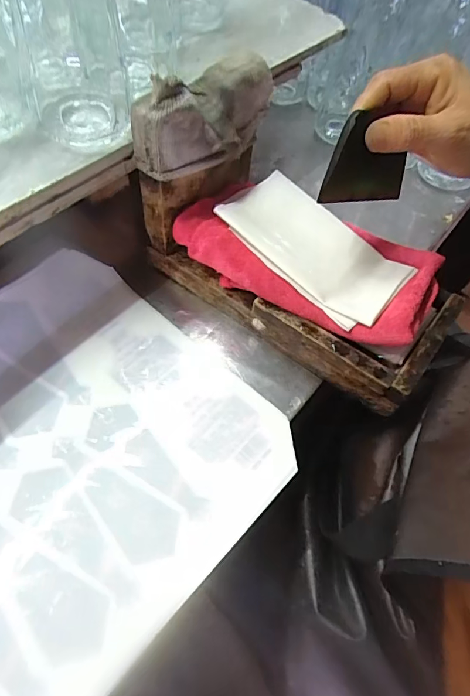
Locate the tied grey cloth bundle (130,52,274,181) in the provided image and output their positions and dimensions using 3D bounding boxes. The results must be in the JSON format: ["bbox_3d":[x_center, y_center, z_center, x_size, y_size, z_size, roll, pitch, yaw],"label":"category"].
[{"bbox_3d":[-0.022,-0.174,0.332,0.049,0.059,0.128,33,59,7],"label":"tied grey cloth bundle"}]

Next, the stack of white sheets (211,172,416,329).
[{"bbox_3d":[0.063,-0.083,0.356,0.151,0.021,0.091,41,62,12],"label":"stack of white sheets"}]

